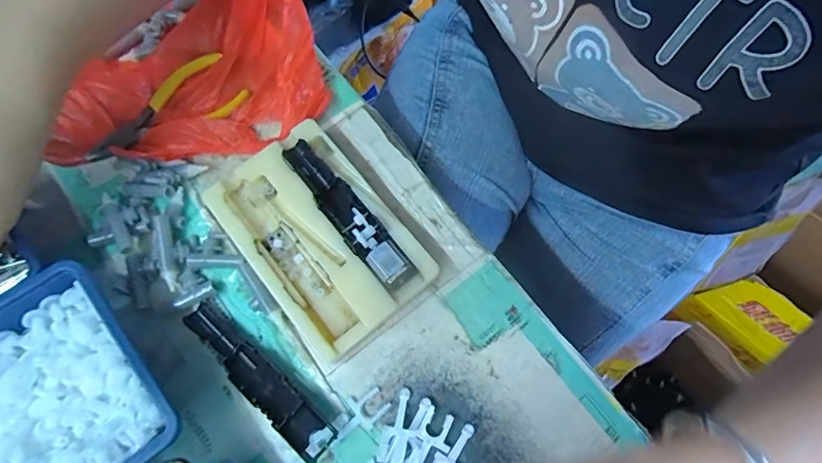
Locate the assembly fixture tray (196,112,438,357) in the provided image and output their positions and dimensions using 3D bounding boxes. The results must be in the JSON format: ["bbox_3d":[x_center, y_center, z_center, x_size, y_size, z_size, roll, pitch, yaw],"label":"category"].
[{"bbox_3d":[-0.059,0.002,0.287,0.089,0.026,0.137,-39,76,-10],"label":"assembly fixture tray"}]

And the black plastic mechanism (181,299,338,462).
[{"bbox_3d":[-0.094,0.087,0.269,0.118,0.014,0.022,40,78,13],"label":"black plastic mechanism"}]

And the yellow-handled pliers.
[{"bbox_3d":[-0.175,-0.085,0.319,0.111,0.015,0.044,-34,75,-8],"label":"yellow-handled pliers"}]

